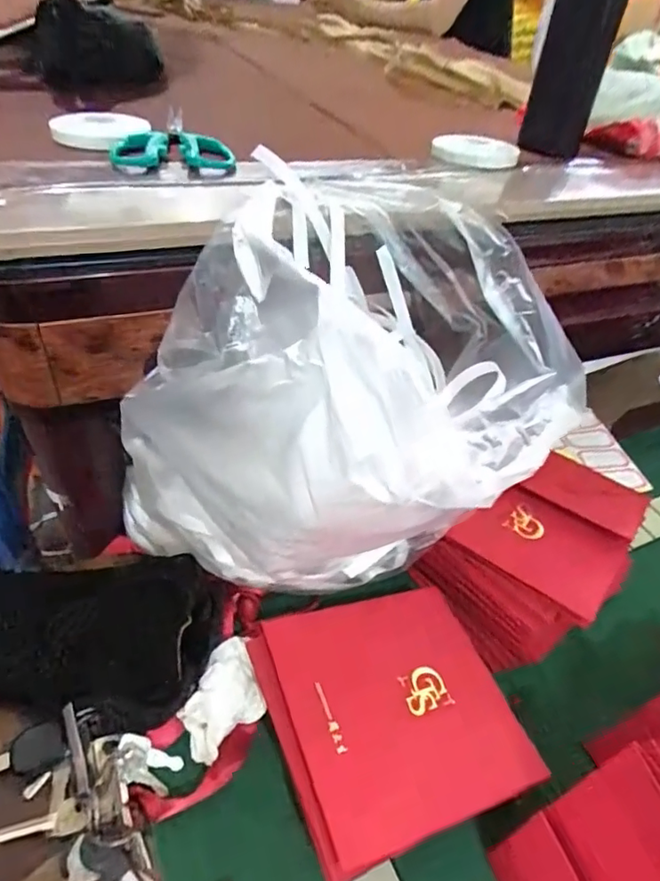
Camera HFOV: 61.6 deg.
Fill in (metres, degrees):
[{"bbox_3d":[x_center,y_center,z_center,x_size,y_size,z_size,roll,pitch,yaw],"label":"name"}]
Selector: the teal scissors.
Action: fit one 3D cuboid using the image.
[{"bbox_3d":[-0.134,-0.258,0.473,0.098,0.019,0.126,-3,42,-10],"label":"teal scissors"}]

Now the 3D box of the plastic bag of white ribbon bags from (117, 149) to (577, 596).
[{"bbox_3d":[0.005,-0.040,0.390,0.255,0.230,0.221,12,41,6],"label":"plastic bag of white ribbon bags"}]

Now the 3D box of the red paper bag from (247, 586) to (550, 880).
[{"bbox_3d":[0.039,0.166,0.349,0.149,0.012,0.138,-7,51,-25],"label":"red paper bag"}]

